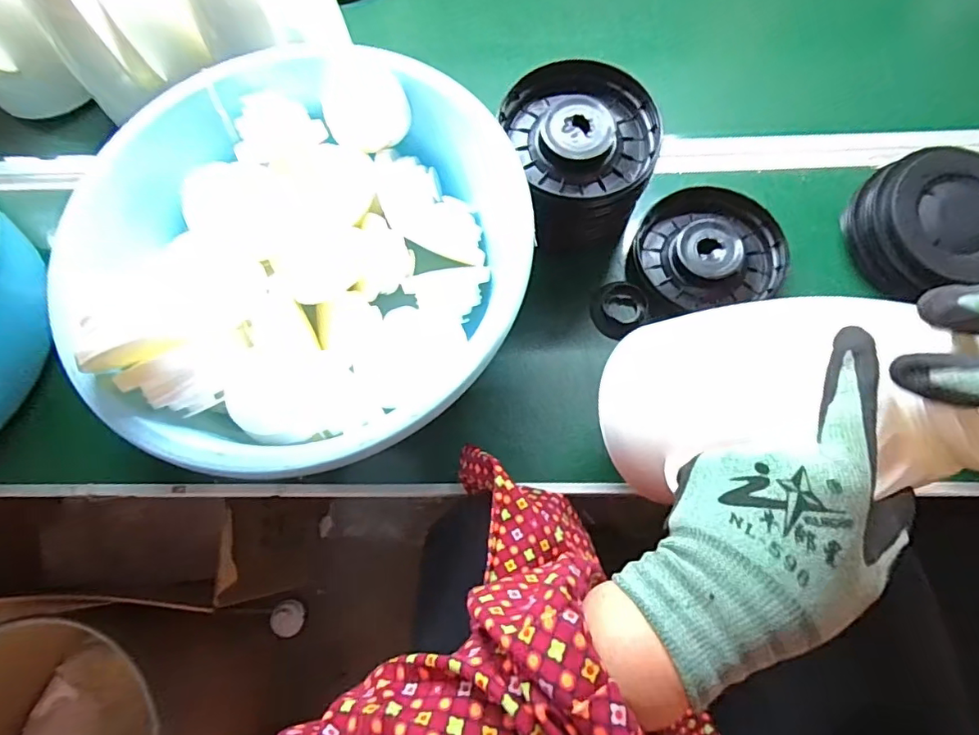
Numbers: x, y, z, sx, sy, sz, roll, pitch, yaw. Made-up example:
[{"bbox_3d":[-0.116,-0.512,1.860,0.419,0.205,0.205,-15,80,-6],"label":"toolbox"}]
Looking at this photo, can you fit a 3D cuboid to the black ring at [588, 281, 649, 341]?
[{"bbox_3d":[0.128,-0.059,0.529,0.054,0.013,0.055,0,72,1],"label":"black ring"}]

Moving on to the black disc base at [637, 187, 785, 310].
[{"bbox_3d":[0.220,-0.125,0.538,0.136,0.030,0.130,0,72,1],"label":"black disc base"}]

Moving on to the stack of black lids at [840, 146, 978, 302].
[{"bbox_3d":[0.426,-0.133,0.512,0.143,0.075,0.138,-14,72,-3],"label":"stack of black lids"}]

